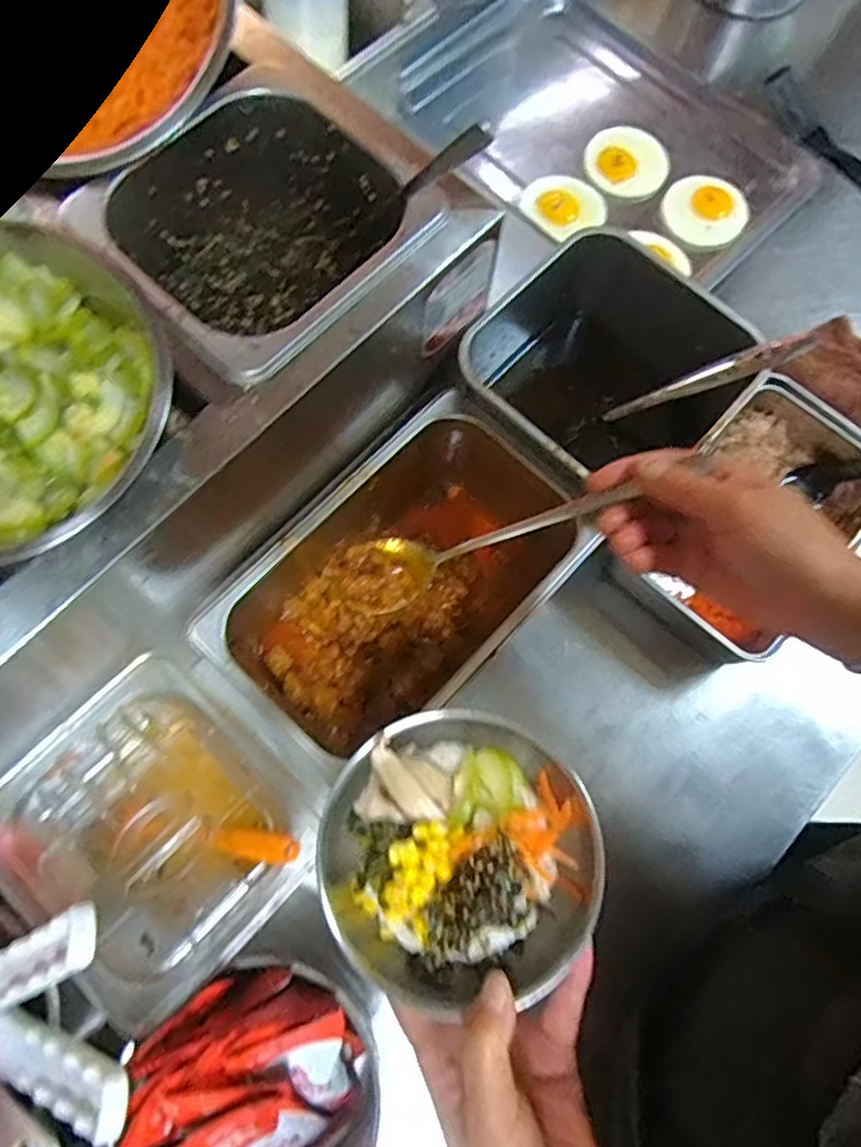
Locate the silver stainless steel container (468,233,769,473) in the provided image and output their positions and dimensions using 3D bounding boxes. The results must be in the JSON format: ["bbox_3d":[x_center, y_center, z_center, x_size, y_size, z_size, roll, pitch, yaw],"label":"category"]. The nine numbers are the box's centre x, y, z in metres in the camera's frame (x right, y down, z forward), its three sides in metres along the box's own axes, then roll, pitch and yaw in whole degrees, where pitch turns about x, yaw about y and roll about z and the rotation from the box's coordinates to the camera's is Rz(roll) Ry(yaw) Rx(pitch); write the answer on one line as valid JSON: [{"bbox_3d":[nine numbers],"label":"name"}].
[{"bbox_3d":[0.132,-0.140,0.554,0.183,0.119,0.180,37,76,10],"label":"silver stainless steel container"}]

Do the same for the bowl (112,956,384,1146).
[{"bbox_3d":[-0.105,0.318,0.432,0.141,0.107,0.158,4,73,1],"label":"bowl"}]

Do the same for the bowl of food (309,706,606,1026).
[{"bbox_3d":[0.017,0.146,0.359,0.143,0.049,0.131,0,73,0],"label":"bowl of food"}]

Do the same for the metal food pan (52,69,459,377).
[{"bbox_3d":[-0.101,-0.204,0.443,0.161,0.085,0.169,43,77,11],"label":"metal food pan"}]

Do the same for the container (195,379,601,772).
[{"bbox_3d":[-0.023,0.014,0.526,0.257,0.098,0.165,-40,77,-11],"label":"container"}]

